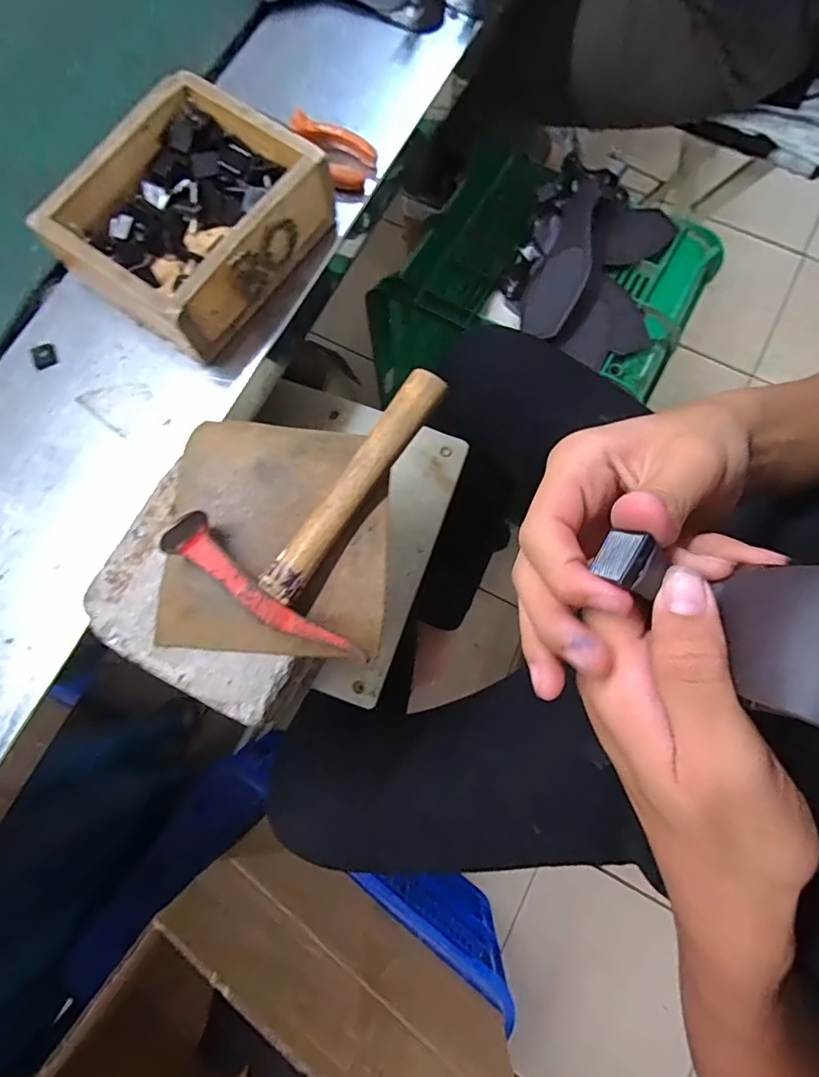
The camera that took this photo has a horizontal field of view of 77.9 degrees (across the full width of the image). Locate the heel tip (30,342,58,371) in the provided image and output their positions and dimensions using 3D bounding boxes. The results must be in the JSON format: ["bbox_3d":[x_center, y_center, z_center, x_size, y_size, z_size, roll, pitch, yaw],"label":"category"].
[{"bbox_3d":[-0.303,-0.151,0.420,0.019,0.004,0.021,-26,78,-4],"label":"heel tip"}]

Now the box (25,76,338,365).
[{"bbox_3d":[-0.175,-0.259,0.417,0.155,0.070,0.178,35,80,9],"label":"box"}]

